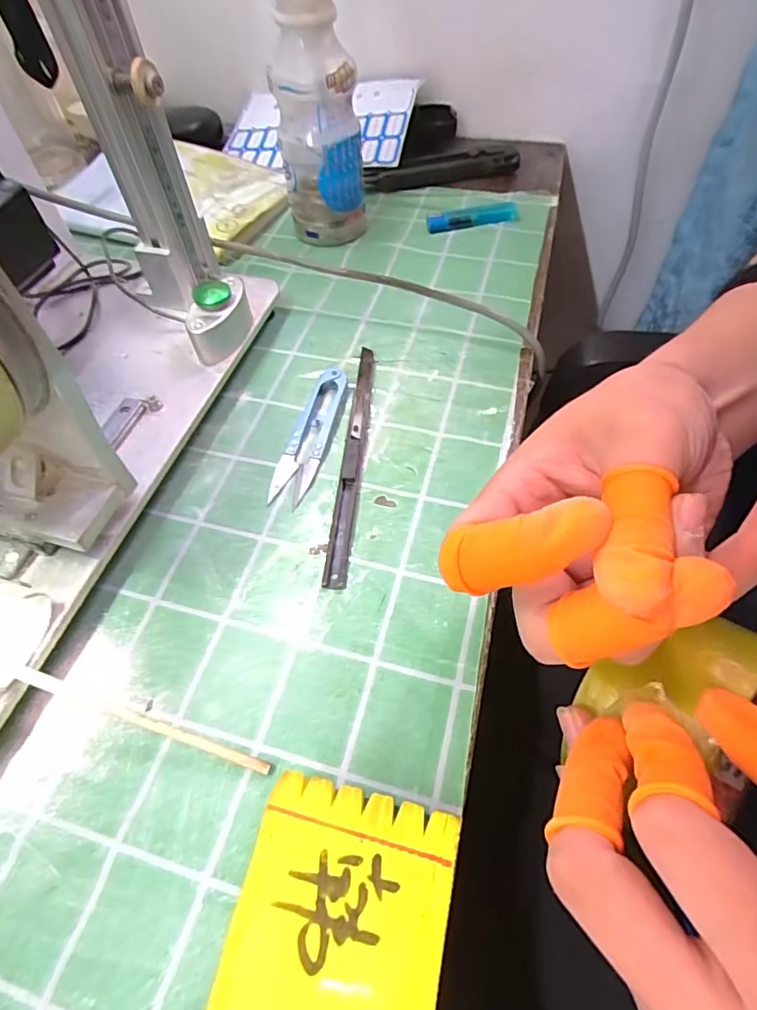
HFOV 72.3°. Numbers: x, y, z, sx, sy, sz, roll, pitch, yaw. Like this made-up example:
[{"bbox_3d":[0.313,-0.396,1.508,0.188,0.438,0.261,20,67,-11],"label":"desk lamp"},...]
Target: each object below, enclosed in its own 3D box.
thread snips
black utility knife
[{"bbox_3d":[-0.041,-0.044,0.313,0.023,0.010,0.100,10,57,10],"label":"thread snips"},{"bbox_3d":[-0.015,-0.032,0.306,0.012,0.007,0.173,3,56,5],"label":"black utility knife"}]

